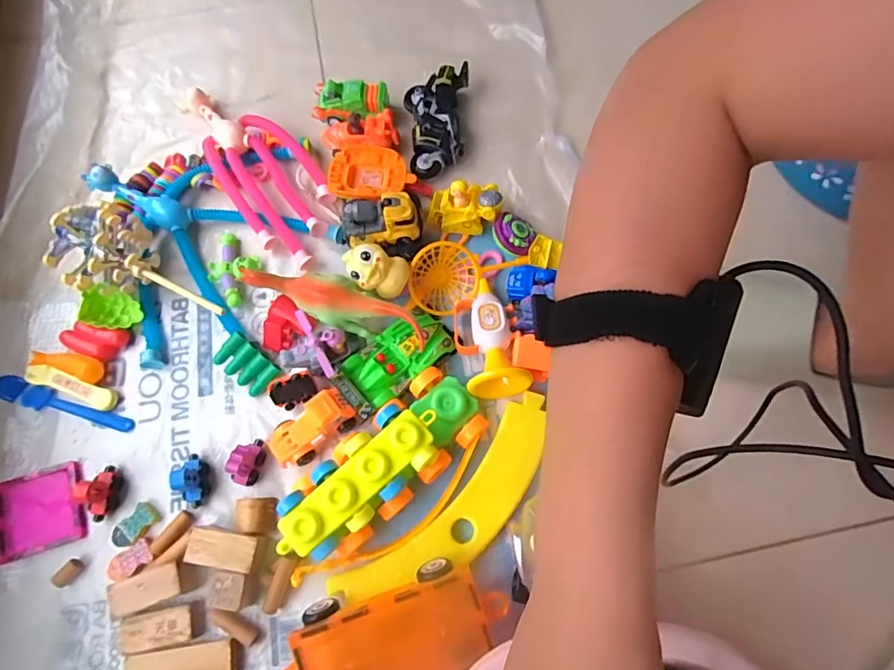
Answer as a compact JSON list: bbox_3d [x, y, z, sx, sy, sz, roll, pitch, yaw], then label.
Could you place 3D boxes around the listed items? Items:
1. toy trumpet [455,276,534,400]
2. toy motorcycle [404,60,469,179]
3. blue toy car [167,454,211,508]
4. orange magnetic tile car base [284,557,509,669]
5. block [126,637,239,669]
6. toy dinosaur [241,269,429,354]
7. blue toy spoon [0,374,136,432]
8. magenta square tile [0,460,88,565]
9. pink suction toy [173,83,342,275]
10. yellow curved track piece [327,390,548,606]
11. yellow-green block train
[{"bbox_3d":[0.041,0.002,0.504,0.061,0.049,0.127,-9,57,-3],"label":"toy trumpet"},{"bbox_3d":[-0.014,-0.257,0.606,0.073,0.040,0.141,0,74,3],"label":"toy motorcycle"},{"bbox_3d":[-0.240,0.136,0.470,0.020,0.042,0.046,3,74,4],"label":"blue toy car"},{"bbox_3d":[-0.046,0.247,0.410,0.177,0.046,0.082,-19,74,-2],"label":"orange magnetic tile car base"},{"bbox_3d":[-0.227,0.281,0.429,0.090,0.020,0.029,-7,71,-2],"label":"block"},{"bbox_3d":[-0.107,-0.027,0.503,0.189,0.072,0.044,17,75,8],"label":"toy dinosaur"},{"bbox_3d":[-0.388,0.071,0.507,0.143,0.012,0.025,16,71,6],"label":"blue toy spoon"},{"bbox_3d":[-0.391,0.168,0.481,0.081,0.010,0.076,-17,71,-6],"label":"magenta square tile"},{"bbox_3d":[-0.222,-0.201,0.591,0.100,0.034,0.280,-35,74,-11],"label":"pink suction toy"},{"bbox_3d":[0.013,0.162,0.462,0.071,0.023,0.250,43,76,14],"label":"yellow curved track piece"},{"bbox_3d":[-0.058,0.113,0.454,0.203,0.047,0.084,-39,76,-8],"label":"yellow-green block train"}]

